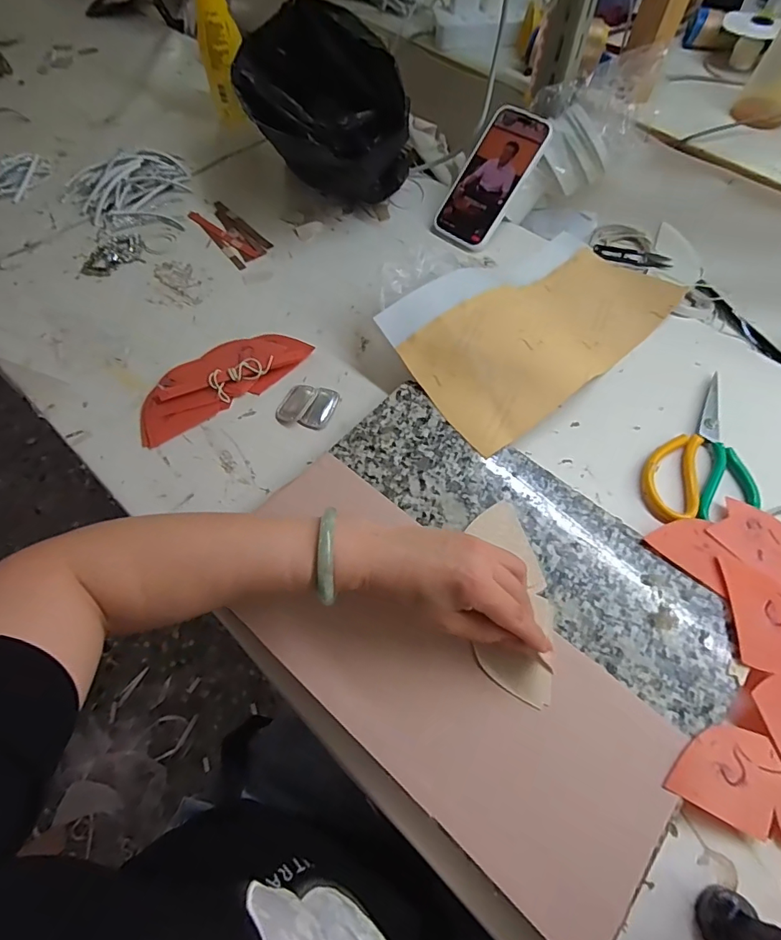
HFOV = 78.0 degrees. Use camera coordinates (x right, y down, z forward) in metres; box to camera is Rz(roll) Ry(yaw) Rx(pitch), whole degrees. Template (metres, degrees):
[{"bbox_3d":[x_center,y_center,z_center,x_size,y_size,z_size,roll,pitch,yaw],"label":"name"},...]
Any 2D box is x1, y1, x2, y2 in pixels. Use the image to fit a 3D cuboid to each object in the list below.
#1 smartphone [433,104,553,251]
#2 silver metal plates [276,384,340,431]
[{"bbox_3d":[0.130,-0.376,0.624,0.084,0.011,0.169,36,104,20],"label":"smartphone"},{"bbox_3d":[-0.088,-0.069,0.514,0.057,0.005,0.052,17,63,10],"label":"silver metal plates"}]

